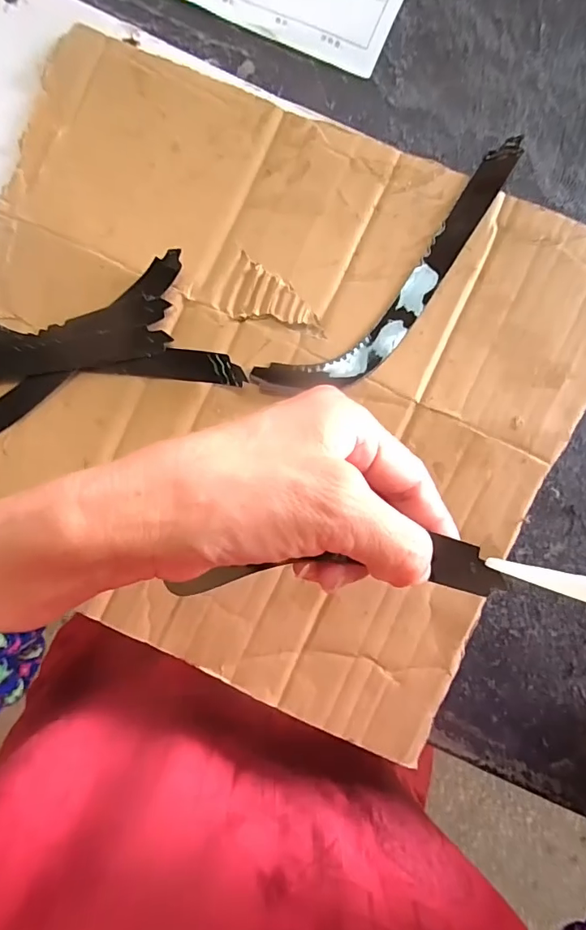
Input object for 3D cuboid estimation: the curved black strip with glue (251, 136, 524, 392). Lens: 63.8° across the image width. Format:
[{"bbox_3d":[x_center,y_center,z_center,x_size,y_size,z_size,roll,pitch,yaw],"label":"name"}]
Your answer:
[{"bbox_3d":[0.067,-0.106,0.278,0.202,0.008,0.045,-42,89,0],"label":"curved black strip with glue"}]

